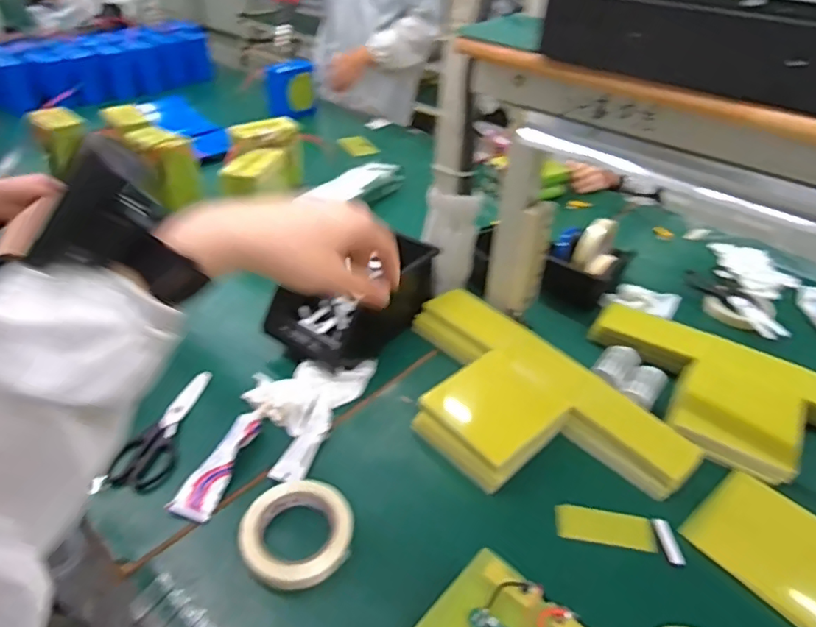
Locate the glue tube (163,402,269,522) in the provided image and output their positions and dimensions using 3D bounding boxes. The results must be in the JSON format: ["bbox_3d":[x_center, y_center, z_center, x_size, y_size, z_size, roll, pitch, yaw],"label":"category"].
[{"bbox_3d":[-0.218,0.168,0.657,0.046,0.025,0.169,12,39,13],"label":"glue tube"}]

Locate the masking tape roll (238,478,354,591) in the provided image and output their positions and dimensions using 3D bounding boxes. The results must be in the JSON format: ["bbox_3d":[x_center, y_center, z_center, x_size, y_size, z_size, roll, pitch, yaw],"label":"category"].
[{"bbox_3d":[-0.119,0.232,0.585,0.116,0.022,0.112,1,38,-1],"label":"masking tape roll"}]

